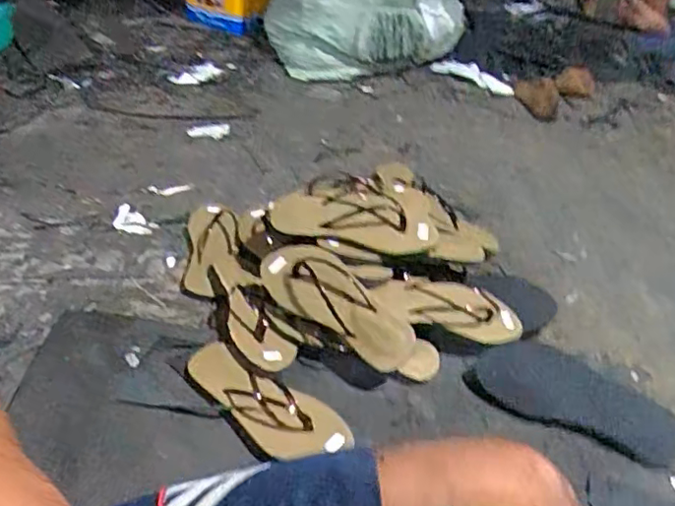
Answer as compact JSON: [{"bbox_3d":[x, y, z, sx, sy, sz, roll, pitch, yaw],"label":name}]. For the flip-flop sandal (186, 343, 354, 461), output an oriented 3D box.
[{"bbox_3d":[-0.095,0.173,0.716,0.223,0.040,0.084,25,42,24],"label":"flip-flop sandal"}]

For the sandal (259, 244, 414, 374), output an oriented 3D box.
[{"bbox_3d":[-0.003,0.062,0.786,0.237,0.090,0.035,31,2,18],"label":"sandal"}]

